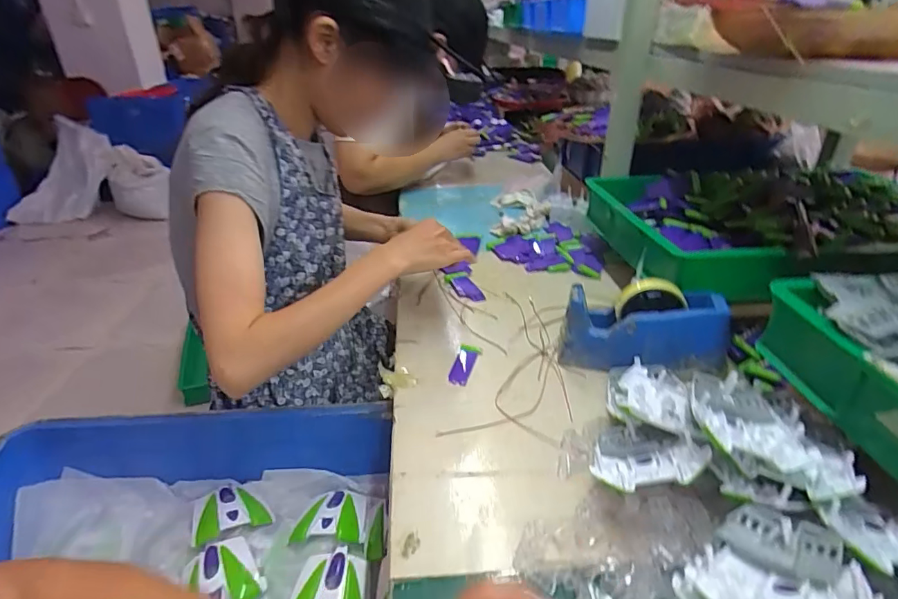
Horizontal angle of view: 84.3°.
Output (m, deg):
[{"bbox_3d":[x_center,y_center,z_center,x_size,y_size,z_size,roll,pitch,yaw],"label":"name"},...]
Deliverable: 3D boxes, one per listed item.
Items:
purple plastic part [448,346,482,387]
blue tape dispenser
[{"bbox_3d":[0.022,0.085,0.660,0.029,0.006,0.079,6,31,14],"label":"purple plastic part"},{"bbox_3d":[0.247,0.036,0.635,0.194,0.099,0.076,3,30,10],"label":"blue tape dispenser"}]

